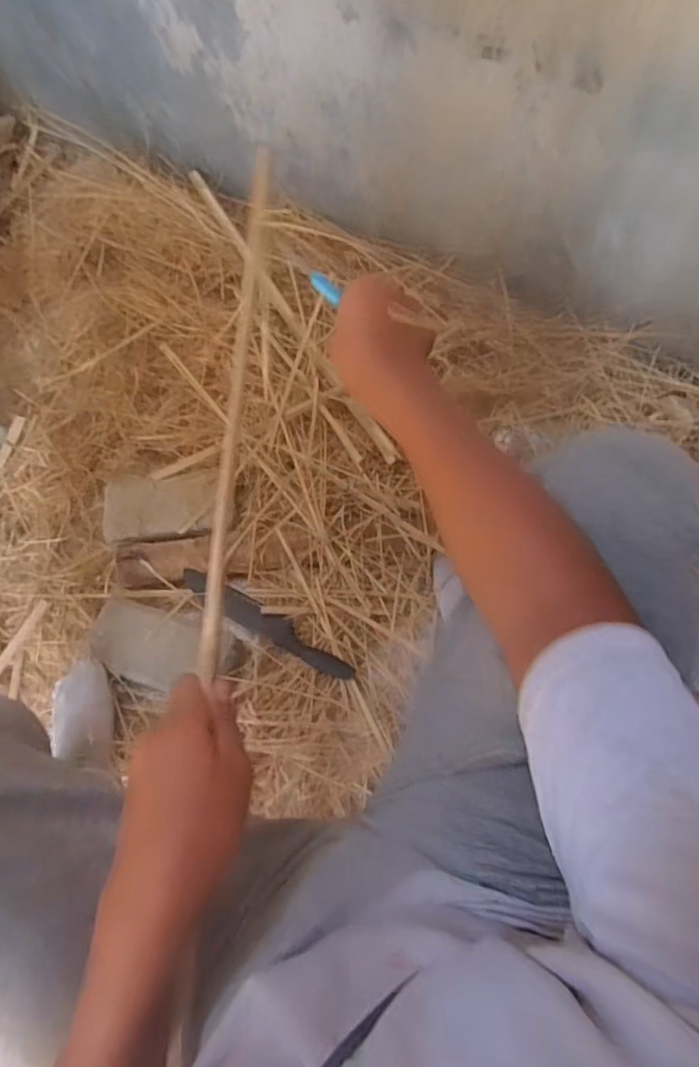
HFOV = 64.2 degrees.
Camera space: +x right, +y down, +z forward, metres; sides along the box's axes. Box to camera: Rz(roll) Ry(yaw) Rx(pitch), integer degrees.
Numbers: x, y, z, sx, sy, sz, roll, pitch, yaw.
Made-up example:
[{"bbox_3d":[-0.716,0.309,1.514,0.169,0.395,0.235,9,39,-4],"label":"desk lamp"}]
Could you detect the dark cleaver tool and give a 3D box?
[{"bbox_3d":[-0.127,0.131,0.825,0.301,0.023,0.039,28,70,14],"label":"dark cleaver tool"}]

